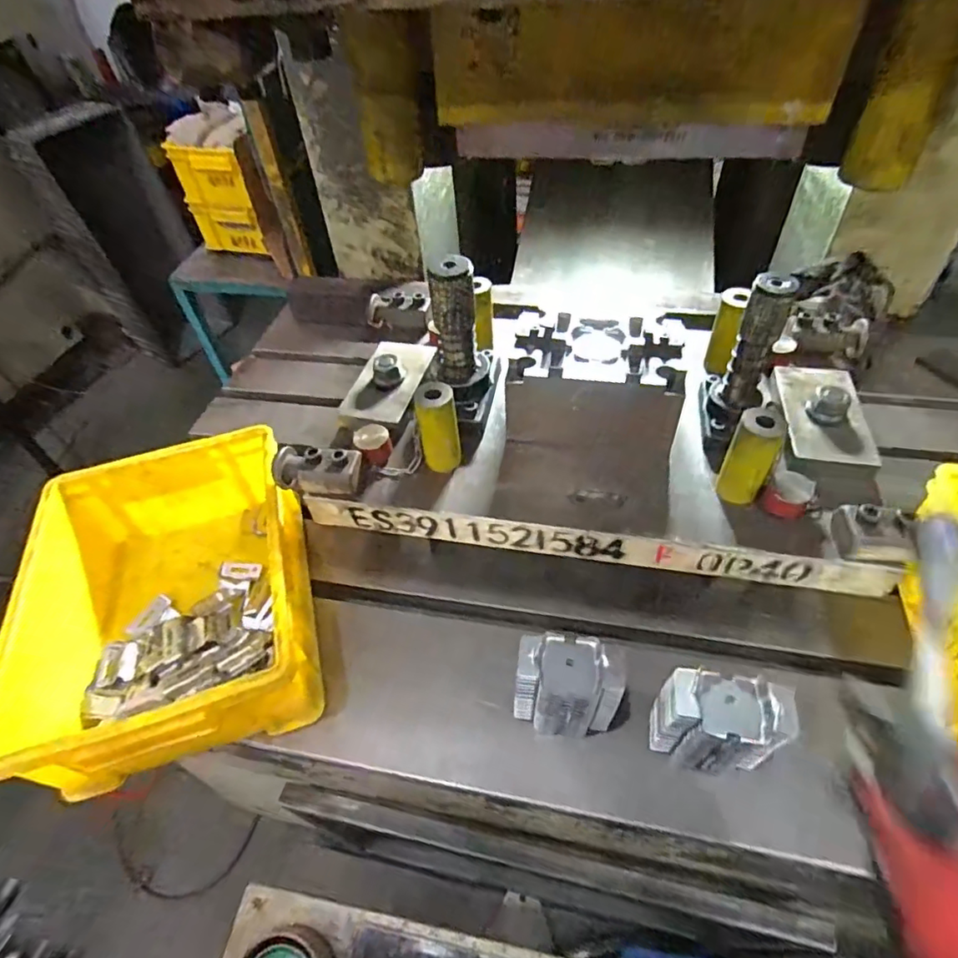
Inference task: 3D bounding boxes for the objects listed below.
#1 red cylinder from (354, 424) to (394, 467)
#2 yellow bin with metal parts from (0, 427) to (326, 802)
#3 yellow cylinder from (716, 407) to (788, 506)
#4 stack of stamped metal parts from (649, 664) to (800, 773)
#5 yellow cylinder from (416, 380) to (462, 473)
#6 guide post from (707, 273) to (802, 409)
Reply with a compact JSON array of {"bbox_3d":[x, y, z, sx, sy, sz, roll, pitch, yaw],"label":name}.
[{"bbox_3d":[-0.116,-0.037,0.613,0.038,0.034,0.034,-14,49,-8],"label":"red cylinder"},{"bbox_3d":[-0.326,0.132,0.601,0.261,0.137,0.341,-15,49,-9],"label":"yellow bin with metal parts"},{"bbox_3d":[0.259,-0.021,0.526,0.040,0.094,0.034,21,53,22],"label":"yellow cylinder"},{"bbox_3d":[0.200,0.210,0.471,0.101,0.109,0.052,10,50,13],"label":"stack of stamped metal parts"},{"bbox_3d":[-0.042,-0.053,0.586,0.042,0.093,0.040,-9,48,-3],"label":"yellow cylinder"},{"bbox_3d":[0.277,-0.133,0.555,0.045,0.143,0.036,21,53,22],"label":"guide post"}]

